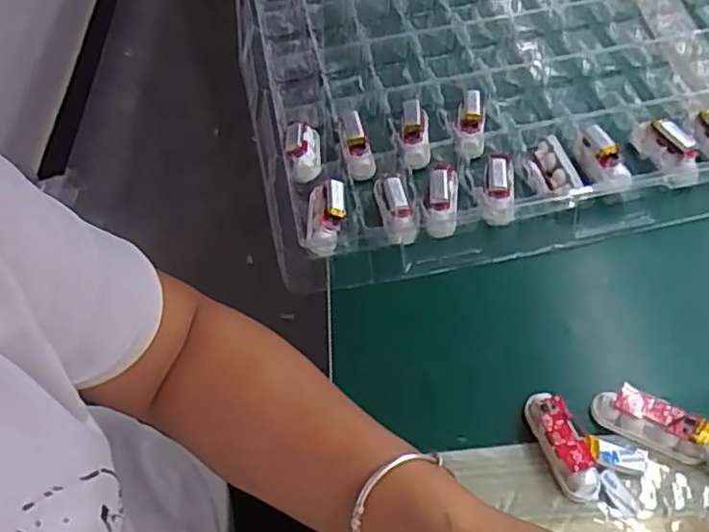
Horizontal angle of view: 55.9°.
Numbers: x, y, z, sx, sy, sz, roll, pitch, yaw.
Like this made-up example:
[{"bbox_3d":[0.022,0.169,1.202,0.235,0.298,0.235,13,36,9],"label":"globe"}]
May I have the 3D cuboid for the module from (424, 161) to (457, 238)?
[{"bbox_3d":[0.063,-0.050,0.482,0.022,0.024,0.064,3,53,7],"label":"module"}]

